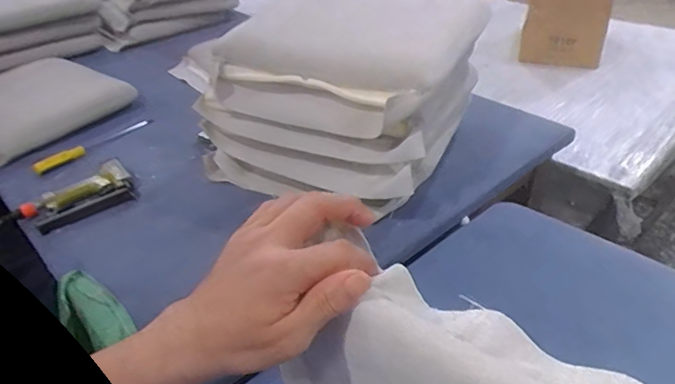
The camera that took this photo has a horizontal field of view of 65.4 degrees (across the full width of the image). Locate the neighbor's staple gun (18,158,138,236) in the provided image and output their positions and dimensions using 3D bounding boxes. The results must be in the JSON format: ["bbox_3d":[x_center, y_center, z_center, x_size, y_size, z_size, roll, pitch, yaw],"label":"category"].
[{"bbox_3d":[-0.515,0.005,1.043,0.203,0.057,0.110,-22,39,-23],"label":"neighbor's staple gun"}]

